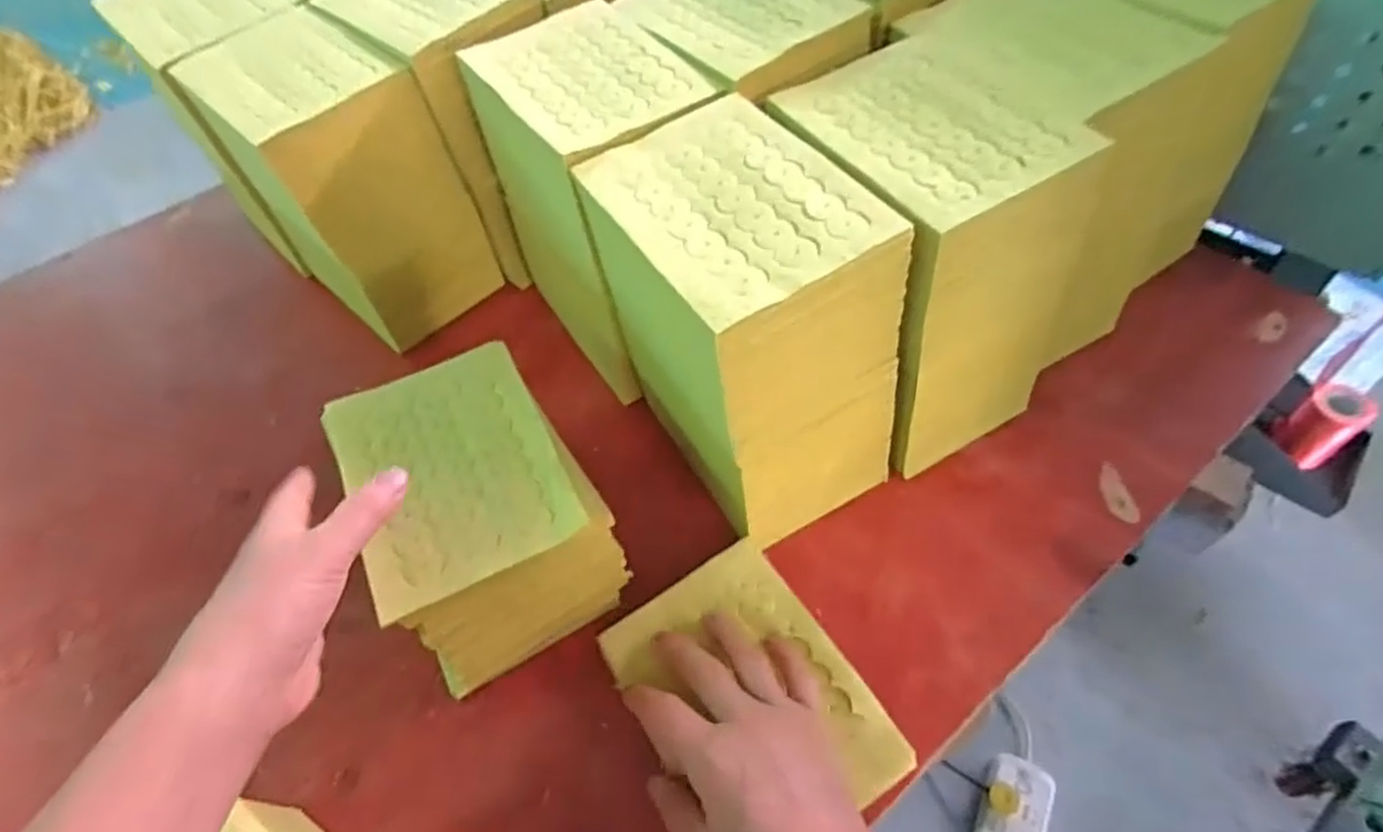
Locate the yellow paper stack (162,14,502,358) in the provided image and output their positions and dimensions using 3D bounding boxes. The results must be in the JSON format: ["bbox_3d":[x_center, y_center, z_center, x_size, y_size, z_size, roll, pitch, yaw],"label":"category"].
[{"bbox_3d":[-0.279,-0.190,0.592,0.147,0.213,0.117,38,66,27],"label":"yellow paper stack"}]

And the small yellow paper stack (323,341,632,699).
[{"bbox_3d":[-0.138,0.056,0.447,0.129,0.089,0.176,-30,59,-16],"label":"small yellow paper stack"}]

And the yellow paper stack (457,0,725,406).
[{"bbox_3d":[-0.063,-0.161,0.546,0.118,0.217,0.173,-31,58,-16],"label":"yellow paper stack"}]

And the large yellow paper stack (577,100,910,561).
[{"bbox_3d":[0.035,-0.049,0.460,0.116,0.222,0.177,-29,57,-14],"label":"large yellow paper stack"}]

